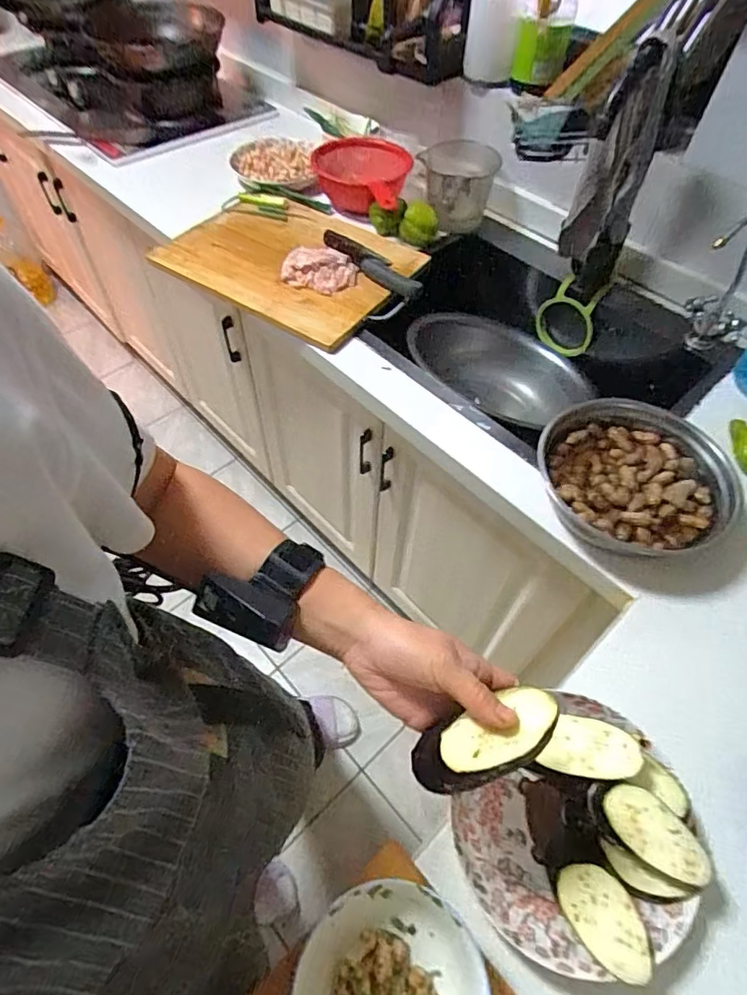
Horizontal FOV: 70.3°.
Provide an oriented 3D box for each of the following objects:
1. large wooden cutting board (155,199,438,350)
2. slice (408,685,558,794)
[{"bbox_3d":[-0.140,-0.416,0.920,0.384,0.030,0.296,28,59,17],"label":"large wooden cutting board"},{"bbox_3d":[0.073,0.163,0.351,0.105,0.018,0.040,-31,57,12],"label":"slice"}]

